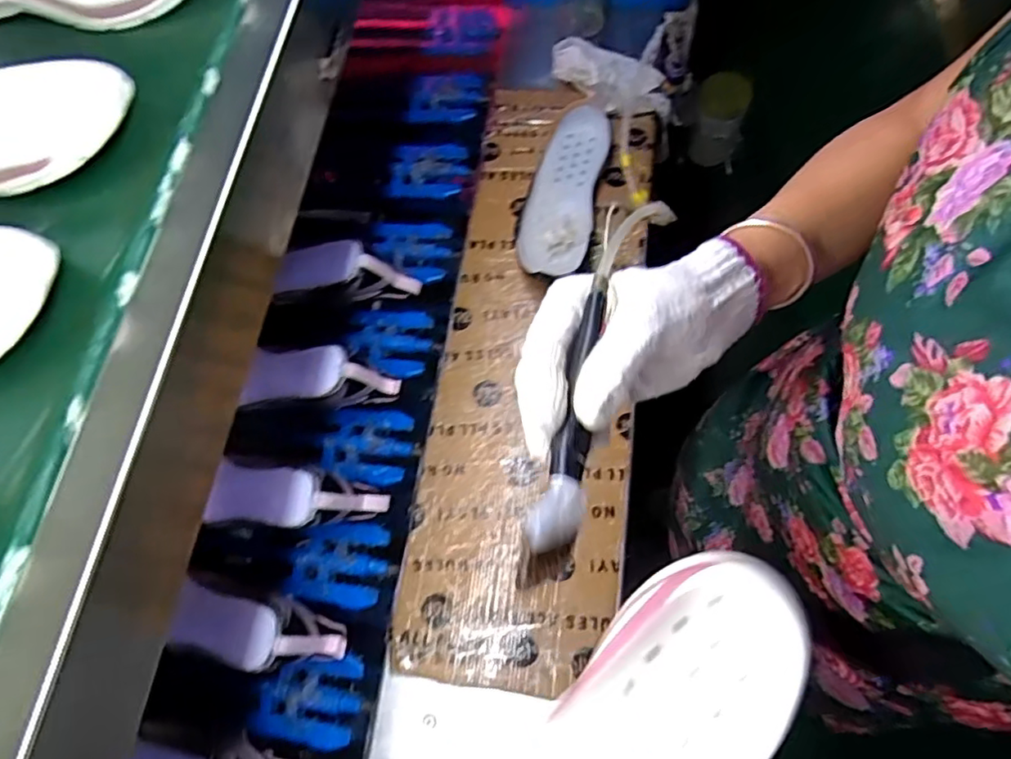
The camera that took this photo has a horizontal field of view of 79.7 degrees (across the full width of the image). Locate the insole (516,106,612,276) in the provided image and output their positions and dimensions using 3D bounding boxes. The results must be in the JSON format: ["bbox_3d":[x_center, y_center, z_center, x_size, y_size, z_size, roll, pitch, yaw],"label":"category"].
[{"bbox_3d":[0.072,-0.234,0.754,0.084,0.026,0.236,10,73,9],"label":"insole"}]

